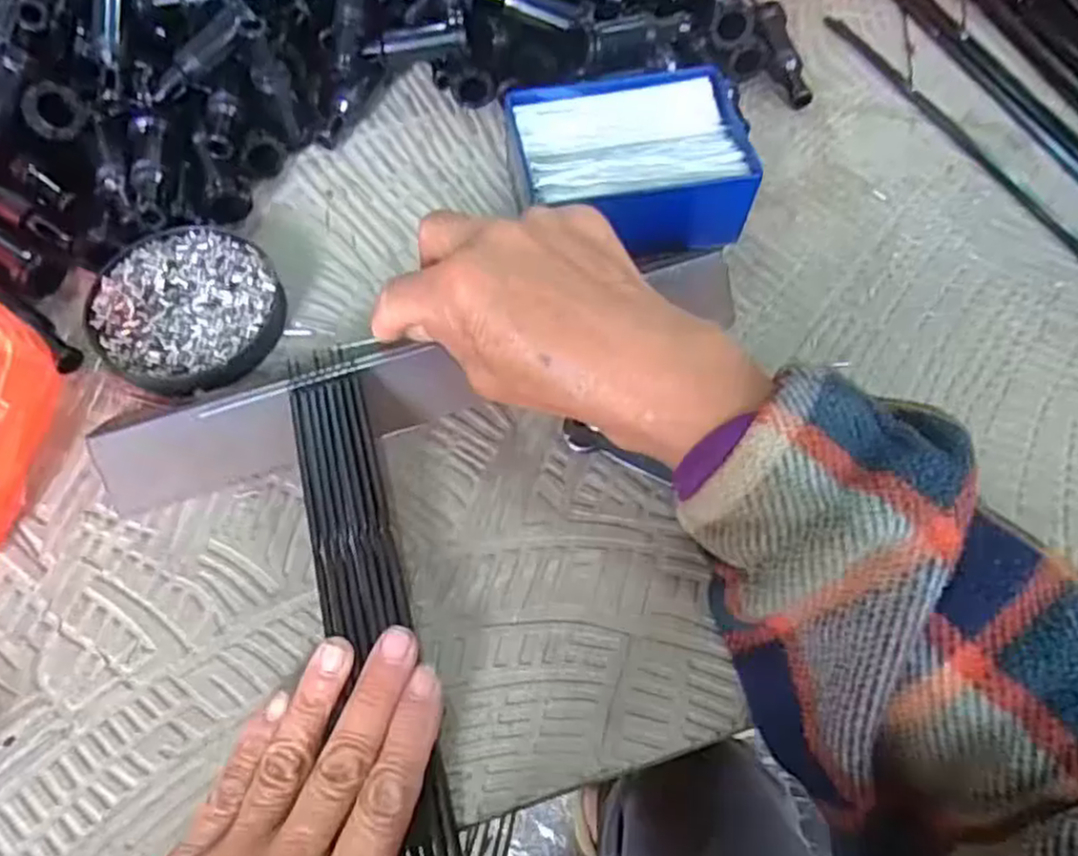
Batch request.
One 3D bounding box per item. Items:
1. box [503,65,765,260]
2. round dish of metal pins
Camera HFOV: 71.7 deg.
[{"bbox_3d":[0.045,-0.128,0.370,0.114,0.045,0.084,-9,65,-6],"label":"box"},{"bbox_3d":[-0.162,-0.055,0.347,0.084,0.015,0.081,1,64,-2],"label":"round dish of metal pins"}]

